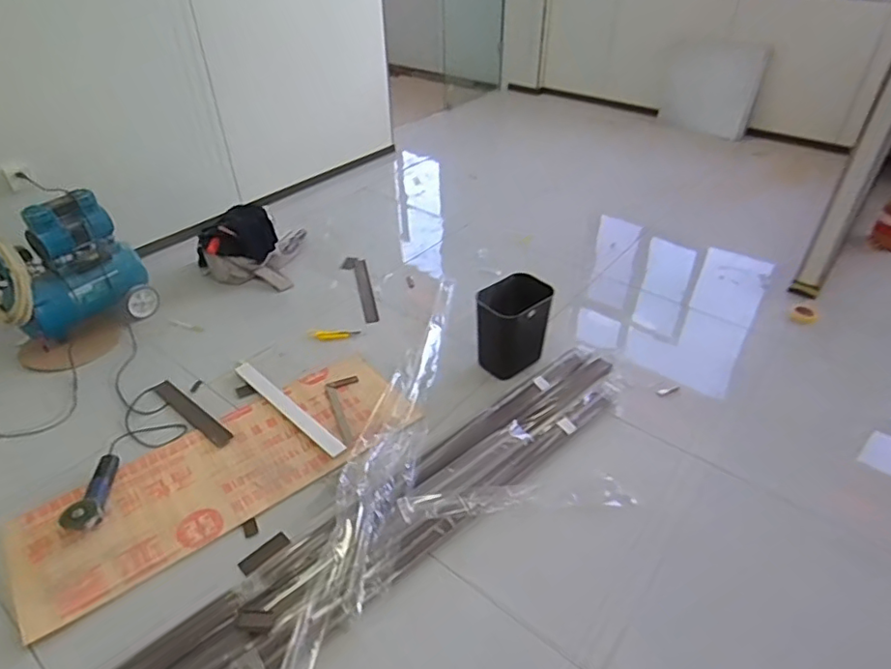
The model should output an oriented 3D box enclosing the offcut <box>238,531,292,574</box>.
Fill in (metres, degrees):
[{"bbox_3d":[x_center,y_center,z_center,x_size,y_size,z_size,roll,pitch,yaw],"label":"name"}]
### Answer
[{"bbox_3d":[-0.526,0.637,1.638,0.145,0.014,0.050,-32,60,-33],"label":"offcut"}]

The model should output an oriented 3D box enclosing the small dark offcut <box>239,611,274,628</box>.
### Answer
[{"bbox_3d":[-0.488,0.734,1.450,0.086,0.014,0.042,0,38,-1],"label":"small dark offcut"}]

